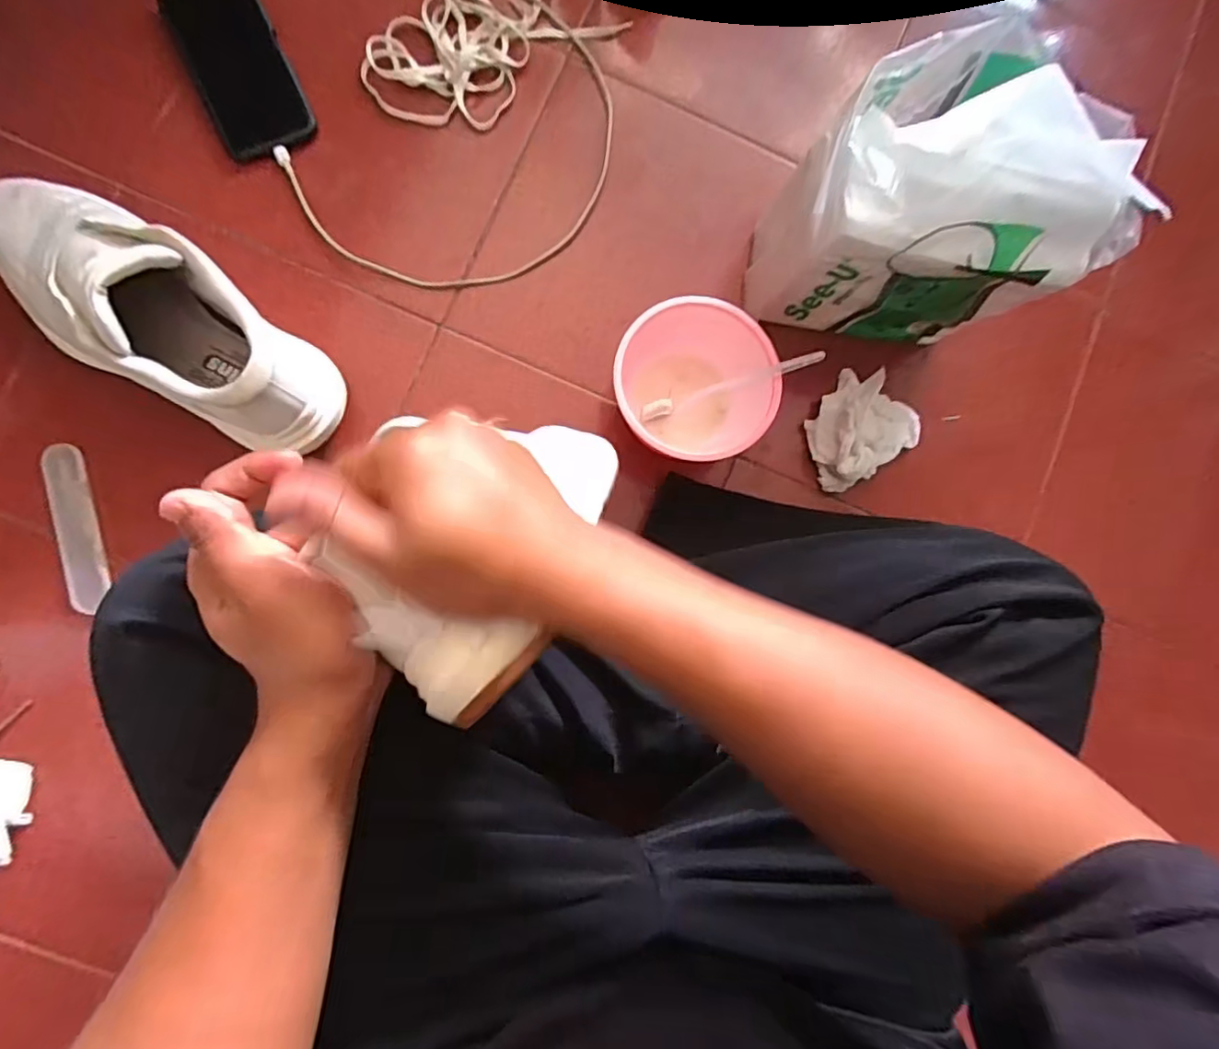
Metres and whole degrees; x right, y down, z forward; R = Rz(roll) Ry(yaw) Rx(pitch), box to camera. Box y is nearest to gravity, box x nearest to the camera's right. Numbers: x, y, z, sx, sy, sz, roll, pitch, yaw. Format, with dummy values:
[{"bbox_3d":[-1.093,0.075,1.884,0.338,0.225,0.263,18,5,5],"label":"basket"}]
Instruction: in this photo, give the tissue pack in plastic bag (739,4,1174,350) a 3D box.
[{"bbox_3d":[0.254,-0.248,0.478,0.221,0.237,0.130,2,86,-6],"label":"tissue pack in plastic bag"}]

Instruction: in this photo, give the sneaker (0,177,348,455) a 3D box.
[{"bbox_3d":[-0.354,-0.171,0.463,0.285,0.133,0.101,38,82,-1],"label":"sneaker"}]

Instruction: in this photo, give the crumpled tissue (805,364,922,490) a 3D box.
[{"bbox_3d":[0.237,-0.095,0.564,0.107,0.045,0.089,-34,90,-7],"label":"crumpled tissue"}]

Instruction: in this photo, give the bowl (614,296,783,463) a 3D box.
[{"bbox_3d":[0.070,-0.119,0.528,0.135,0.077,0.127,0,86,-6],"label":"bowl"}]

